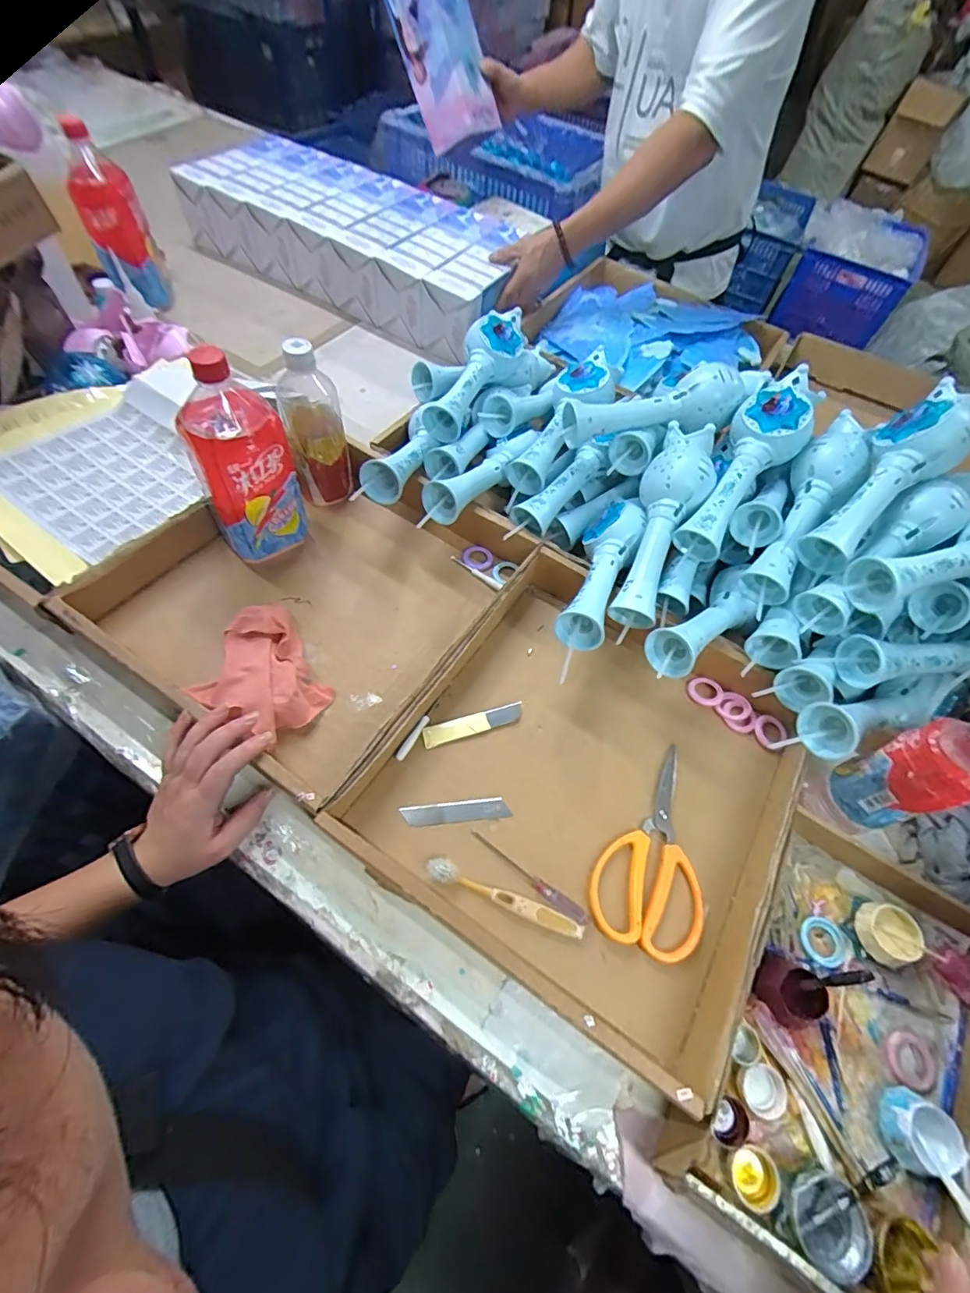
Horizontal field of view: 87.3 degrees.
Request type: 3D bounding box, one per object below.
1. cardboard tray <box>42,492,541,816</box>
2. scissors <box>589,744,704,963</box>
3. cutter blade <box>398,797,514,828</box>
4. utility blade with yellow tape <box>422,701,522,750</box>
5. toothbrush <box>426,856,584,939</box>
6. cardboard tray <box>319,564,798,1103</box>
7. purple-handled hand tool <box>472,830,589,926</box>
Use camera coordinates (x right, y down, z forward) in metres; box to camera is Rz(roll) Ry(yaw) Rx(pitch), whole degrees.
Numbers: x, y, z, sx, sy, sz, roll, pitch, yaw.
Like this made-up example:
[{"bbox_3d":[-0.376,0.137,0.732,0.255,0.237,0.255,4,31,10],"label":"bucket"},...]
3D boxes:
[{"bbox_3d":[-0.175,-0.063,0.556,0.338,0.078,0.361,30,64,13],"label":"cardboard tray"},{"bbox_3d":[0.169,0.191,0.463,0.096,0.013,0.181,38,63,16],"label":"scissors"},{"bbox_3d":[-0.027,0.154,0.474,0.099,0.004,0.019,-4,60,-8],"label":"cutter blade"},{"bbox_3d":[-0.011,0.079,0.518,0.103,0.004,0.021,-15,62,-14],"label":"utility blade with yellow tape"},{"bbox_3d":[0.017,0.212,0.432,0.137,0.013,0.019,21,60,7],"label":"toothbrush"},{"bbox_3d":[0.108,0.109,0.481,0.353,0.051,0.381,31,64,14],"label":"cardboard tray"},{"bbox_3d":[0.038,0.201,0.445,0.119,0.008,0.012,35,62,15],"label":"purple-handled hand tool"}]

